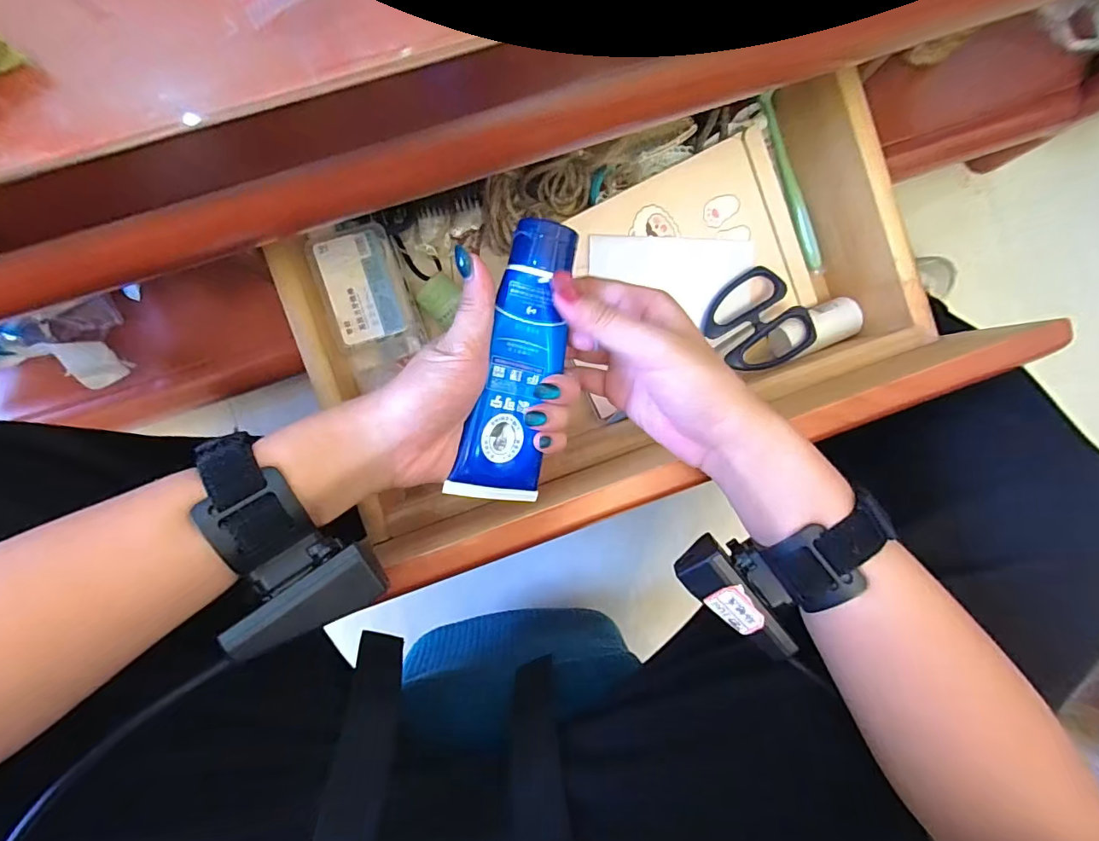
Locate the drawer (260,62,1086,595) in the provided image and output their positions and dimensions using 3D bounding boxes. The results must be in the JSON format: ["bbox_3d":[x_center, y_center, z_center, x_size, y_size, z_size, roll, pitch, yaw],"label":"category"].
[{"bbox_3d":[0.050,-0.096,0.363,0.449,0.132,0.268,-23,90,-4],"label":"drawer"}]

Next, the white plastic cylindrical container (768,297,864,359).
[{"bbox_3d":[0.236,-0.081,0.431,0.073,0.030,0.035,-22,90,-4],"label":"white plastic cylindrical container"}]

